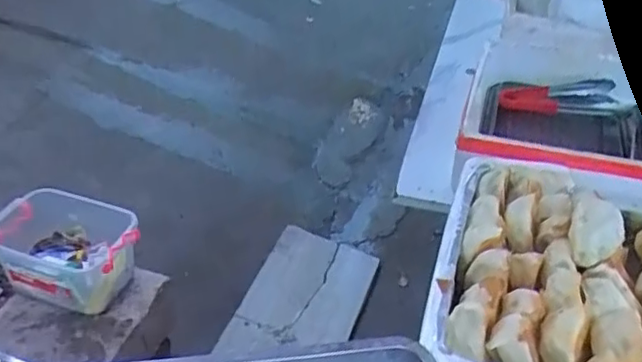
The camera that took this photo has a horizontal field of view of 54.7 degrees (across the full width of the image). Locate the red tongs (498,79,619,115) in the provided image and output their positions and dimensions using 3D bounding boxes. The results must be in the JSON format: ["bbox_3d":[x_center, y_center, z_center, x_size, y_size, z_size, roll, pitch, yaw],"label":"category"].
[{"bbox_3d":[0.427,-0.140,1.104,0.201,0.044,0.074,-3,37,-5],"label":"red tongs"}]

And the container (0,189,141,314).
[{"bbox_3d":[-0.562,0.143,1.341,0.334,0.172,0.195,10,38,12],"label":"container"}]

